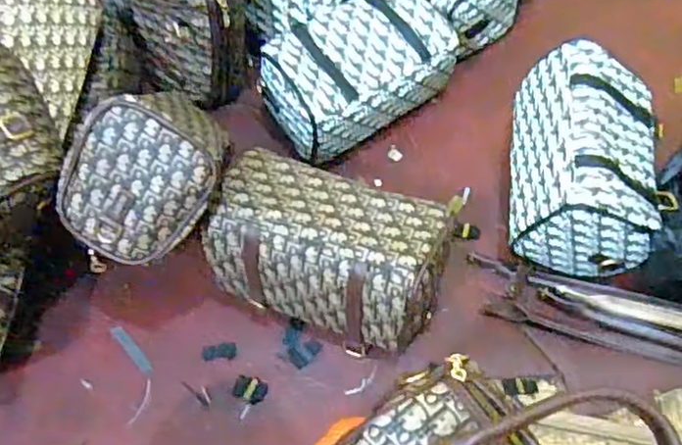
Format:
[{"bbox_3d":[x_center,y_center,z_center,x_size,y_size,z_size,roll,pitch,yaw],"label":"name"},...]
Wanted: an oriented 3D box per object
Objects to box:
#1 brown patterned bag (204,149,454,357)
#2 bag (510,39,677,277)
[{"bbox_3d":[-0.011,0.030,0.657,0.216,0.124,0.118,19,59,15],"label":"brown patterned bag"},{"bbox_3d":[0.262,-0.065,0.709,0.149,0.123,0.220,6,57,7],"label":"bag"}]

